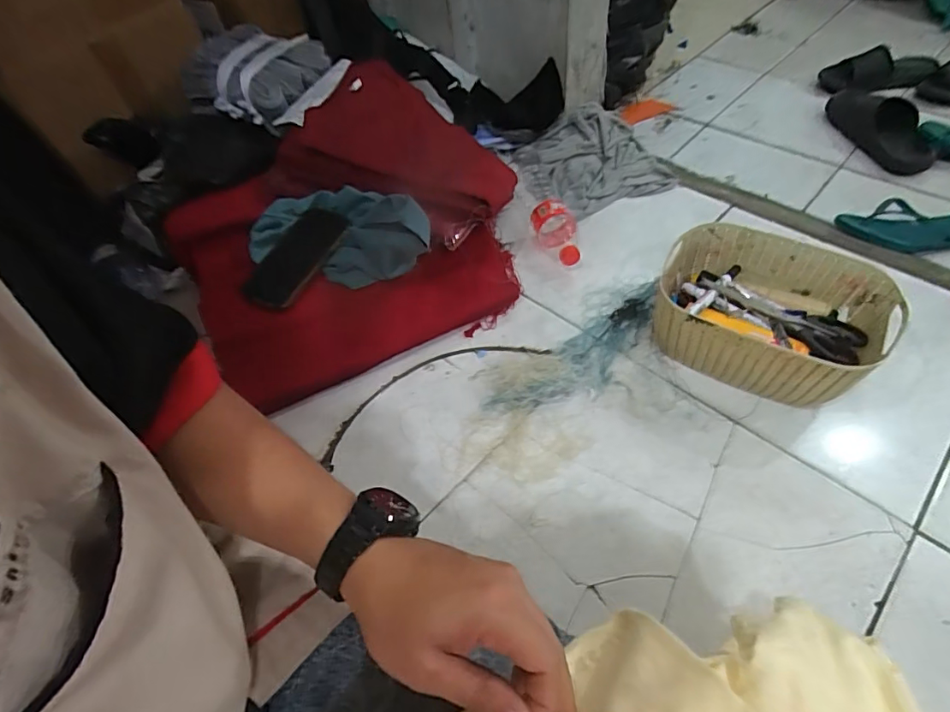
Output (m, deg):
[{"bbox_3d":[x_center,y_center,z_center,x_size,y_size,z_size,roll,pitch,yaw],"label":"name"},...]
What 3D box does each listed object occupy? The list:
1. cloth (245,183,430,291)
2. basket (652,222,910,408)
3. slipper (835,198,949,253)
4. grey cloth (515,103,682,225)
[{"bbox_3d":[-0.179,-0.178,0.676,0.285,0.098,0.118,14,56,17],"label":"cloth"},{"bbox_3d":[0.367,-0.047,0.638,0.252,0.111,0.201,19,56,19],"label":"basket"},{"bbox_3d":[0.750,-0.220,0.842,0.238,0.059,0.078,-6,53,2],"label":"slipper"},{"bbox_3d":[0.211,-0.370,0.929,0.265,0.074,0.229,-20,53,-10],"label":"grey cloth"}]

